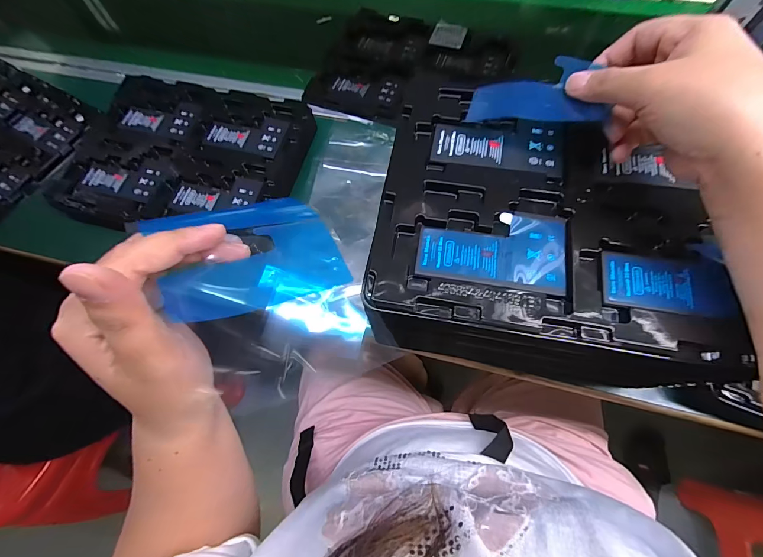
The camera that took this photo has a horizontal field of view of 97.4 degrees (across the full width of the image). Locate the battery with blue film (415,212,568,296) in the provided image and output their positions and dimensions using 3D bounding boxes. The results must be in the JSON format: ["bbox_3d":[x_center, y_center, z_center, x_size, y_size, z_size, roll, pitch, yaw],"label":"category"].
[{"bbox_3d":[0.079,-0.023,0.238,0.101,0.004,0.060,8,69,6],"label":"battery with blue film"}]

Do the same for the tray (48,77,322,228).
[{"bbox_3d":[-0.247,-0.156,0.429,0.272,0.035,0.211,11,69,7],"label":"tray"}]

